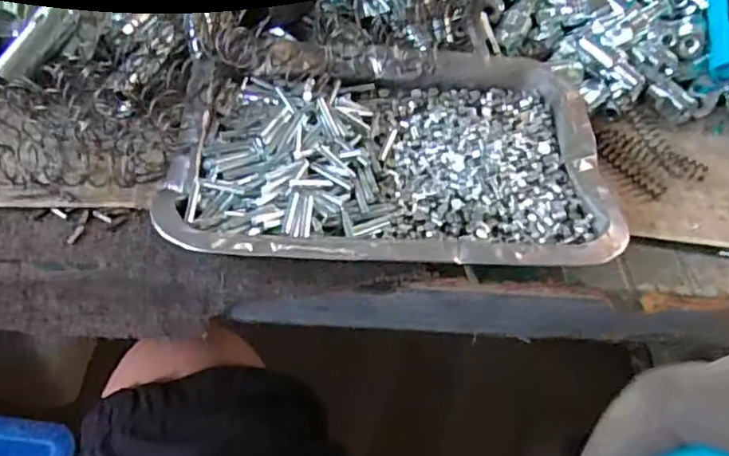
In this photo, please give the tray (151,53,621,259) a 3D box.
[{"bbox_3d":[0.018,-0.051,0.390,0.246,0.027,0.181,4,50,-3],"label":"tray"}]

